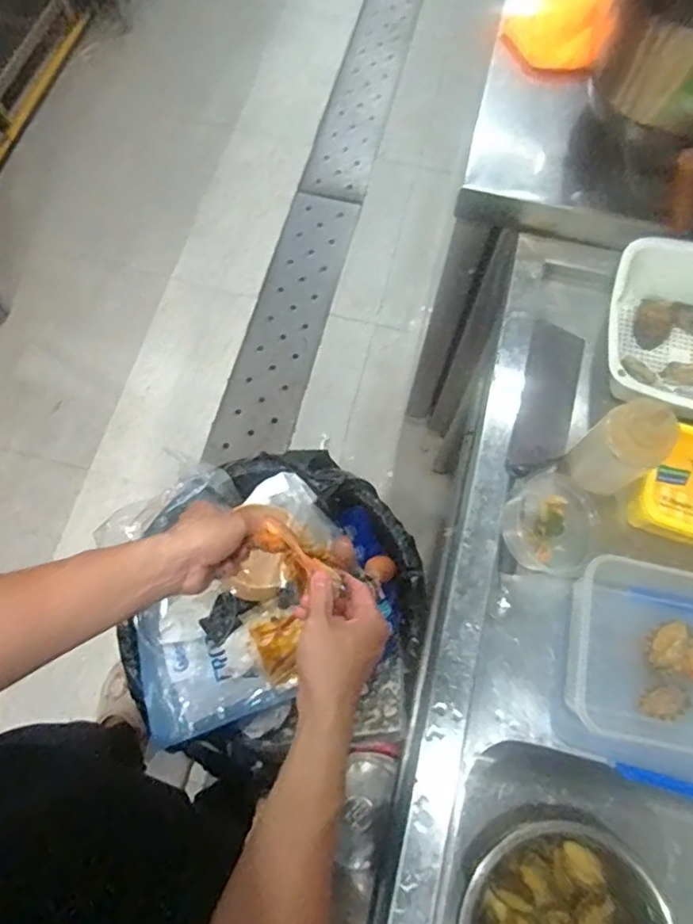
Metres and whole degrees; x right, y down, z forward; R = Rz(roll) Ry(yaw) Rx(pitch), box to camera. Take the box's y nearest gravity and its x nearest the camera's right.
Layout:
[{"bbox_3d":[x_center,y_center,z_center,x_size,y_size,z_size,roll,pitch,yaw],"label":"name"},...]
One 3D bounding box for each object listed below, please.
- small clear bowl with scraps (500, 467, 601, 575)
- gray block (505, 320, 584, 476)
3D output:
[{"bbox_3d":[0.223,0.067,0.647,0.098,0.055,0.101,1,70,-2],"label":"small clear bowl with scraps"},{"bbox_3d":[0.240,-0.074,0.712,0.065,0.024,0.186,16,71,3],"label":"gray block"}]

